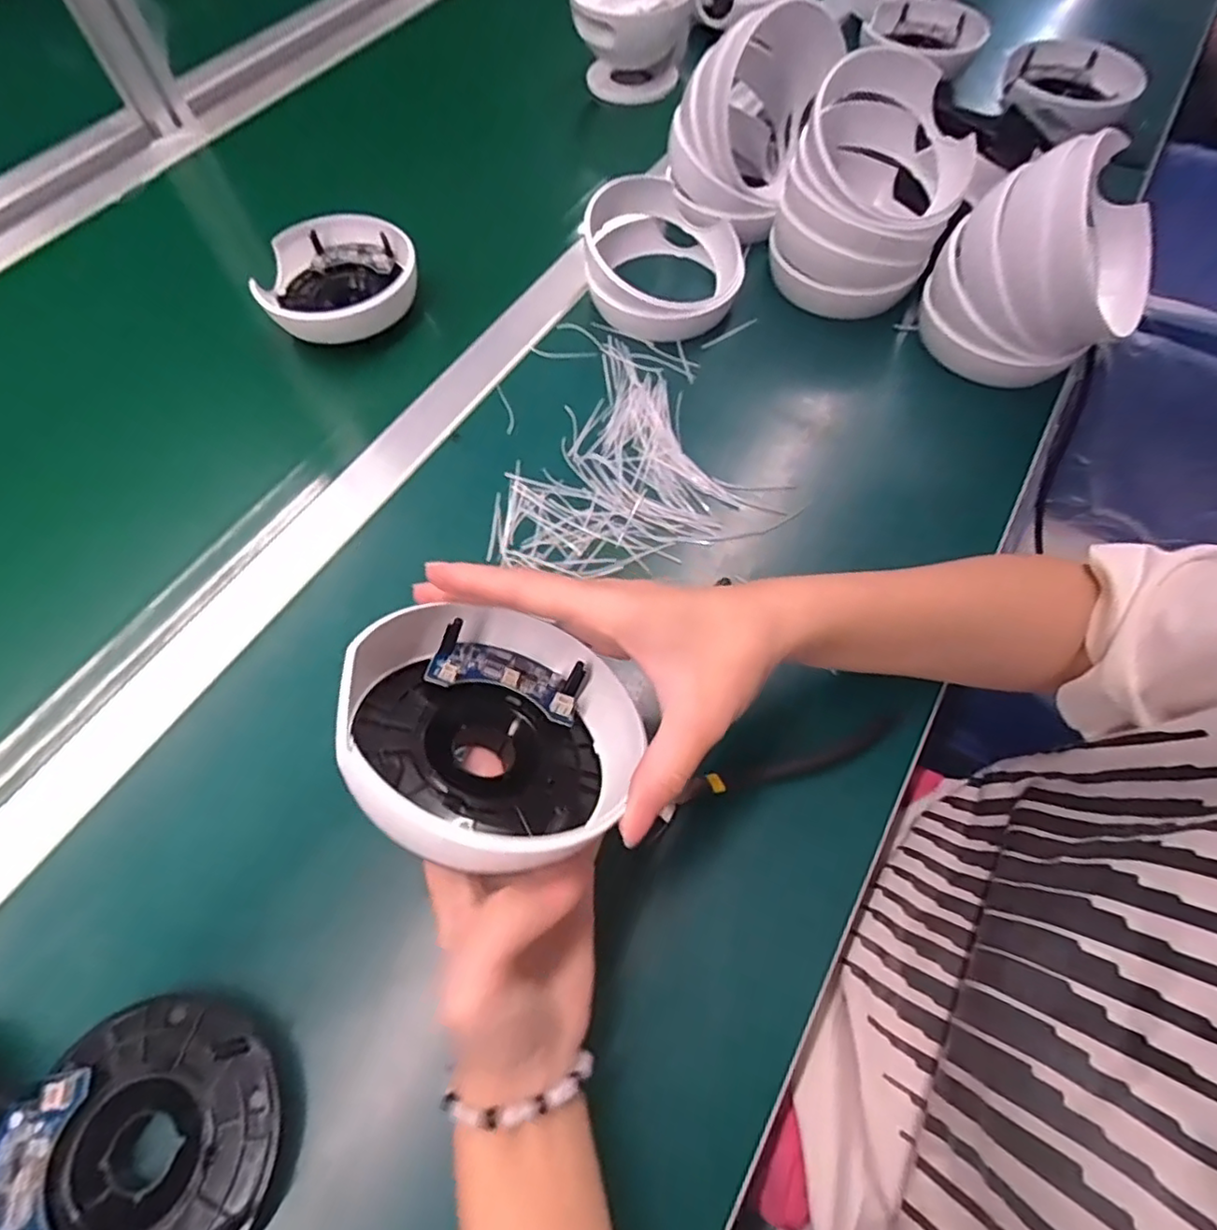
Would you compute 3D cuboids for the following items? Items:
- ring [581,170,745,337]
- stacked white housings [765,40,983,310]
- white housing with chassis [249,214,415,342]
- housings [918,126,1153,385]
[{"bbox_3d":[0.041,-0.265,0.461,0.110,0.056,0.115,0,63,1],"label":"ring"},{"bbox_3d":[0.187,-0.297,0.448,0.114,0.113,0.125,20,65,11],"label":"stacked white housings"},{"bbox_3d":[-0.198,-0.246,0.469,0.108,0.035,0.111,0,63,1],"label":"white housing with chassis"},{"bbox_3d":[0.283,-0.224,0.412,0.125,0.117,0.101,17,65,9],"label":"housings"}]

